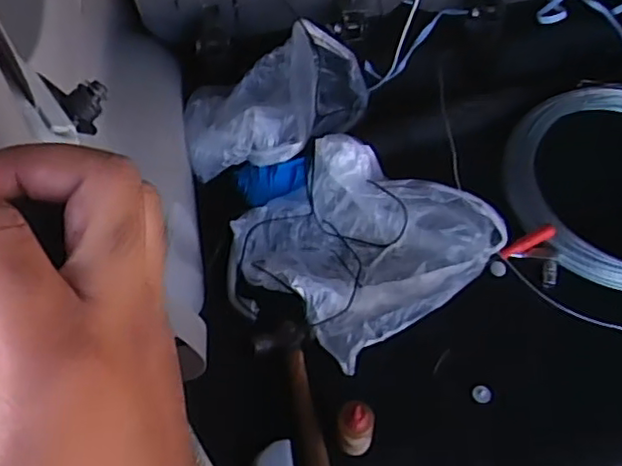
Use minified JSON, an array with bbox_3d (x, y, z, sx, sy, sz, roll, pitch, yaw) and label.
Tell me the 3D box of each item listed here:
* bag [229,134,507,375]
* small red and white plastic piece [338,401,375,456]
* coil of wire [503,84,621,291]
[{"bbox_3d":[0.088,0.002,0.951,0.414,0.110,0.299,-33,64,-19],"label":"bag"},{"bbox_3d":[0.057,0.241,0.782,0.045,0.112,0.045,11,58,7],"label":"small red and white plastic piece"},{"bbox_3d":[0.533,-0.072,1.053,0.417,0.096,0.380,-1,65,2],"label":"coil of wire"}]

